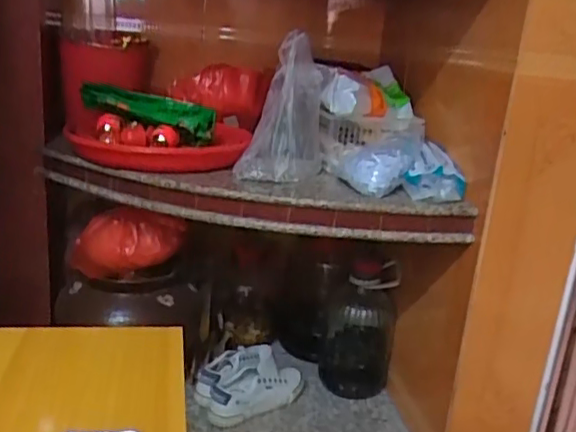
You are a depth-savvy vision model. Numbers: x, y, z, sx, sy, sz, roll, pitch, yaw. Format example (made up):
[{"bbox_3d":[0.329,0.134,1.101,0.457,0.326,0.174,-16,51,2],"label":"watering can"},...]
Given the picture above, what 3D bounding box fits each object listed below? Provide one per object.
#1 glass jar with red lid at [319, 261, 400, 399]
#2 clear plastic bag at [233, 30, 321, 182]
[{"bbox_3d":[0.159,0.248,1.369,0.150,0.304,0.185,7,18,6],"label":"glass jar with red lid"},{"bbox_3d":[-0.006,-0.188,1.046,0.136,0.237,0.214,6,17,2],"label":"clear plastic bag"}]

